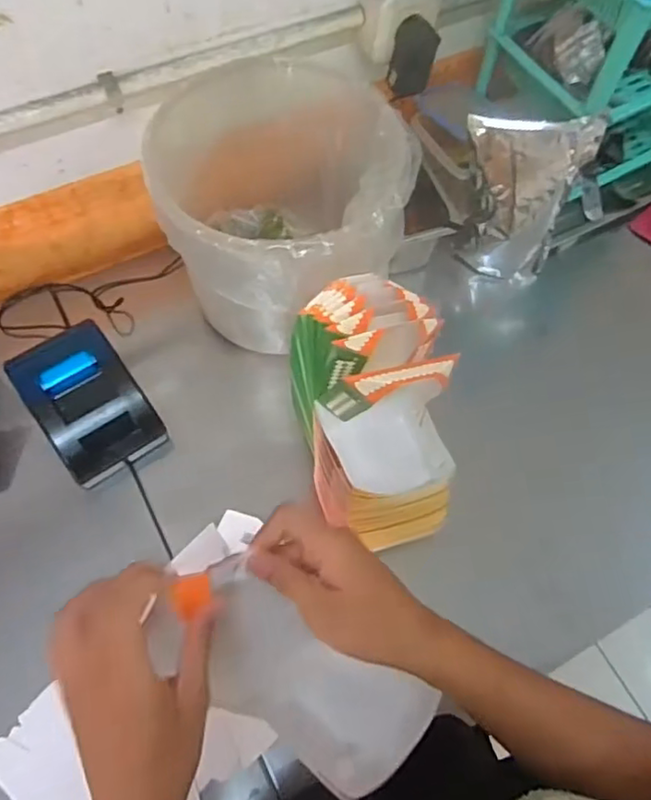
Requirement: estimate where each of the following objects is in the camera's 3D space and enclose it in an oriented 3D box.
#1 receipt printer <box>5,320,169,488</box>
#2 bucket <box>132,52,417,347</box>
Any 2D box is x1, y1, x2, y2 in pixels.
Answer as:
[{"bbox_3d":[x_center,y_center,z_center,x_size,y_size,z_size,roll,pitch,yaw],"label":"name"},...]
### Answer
[{"bbox_3d":[-0.267,0.006,0.698,0.114,0.090,0.144,-33,71,-17],"label":"receipt printer"},{"bbox_3d":[-0.047,-0.202,0.694,0.249,0.215,0.251,1,65,-3],"label":"bucket"}]

